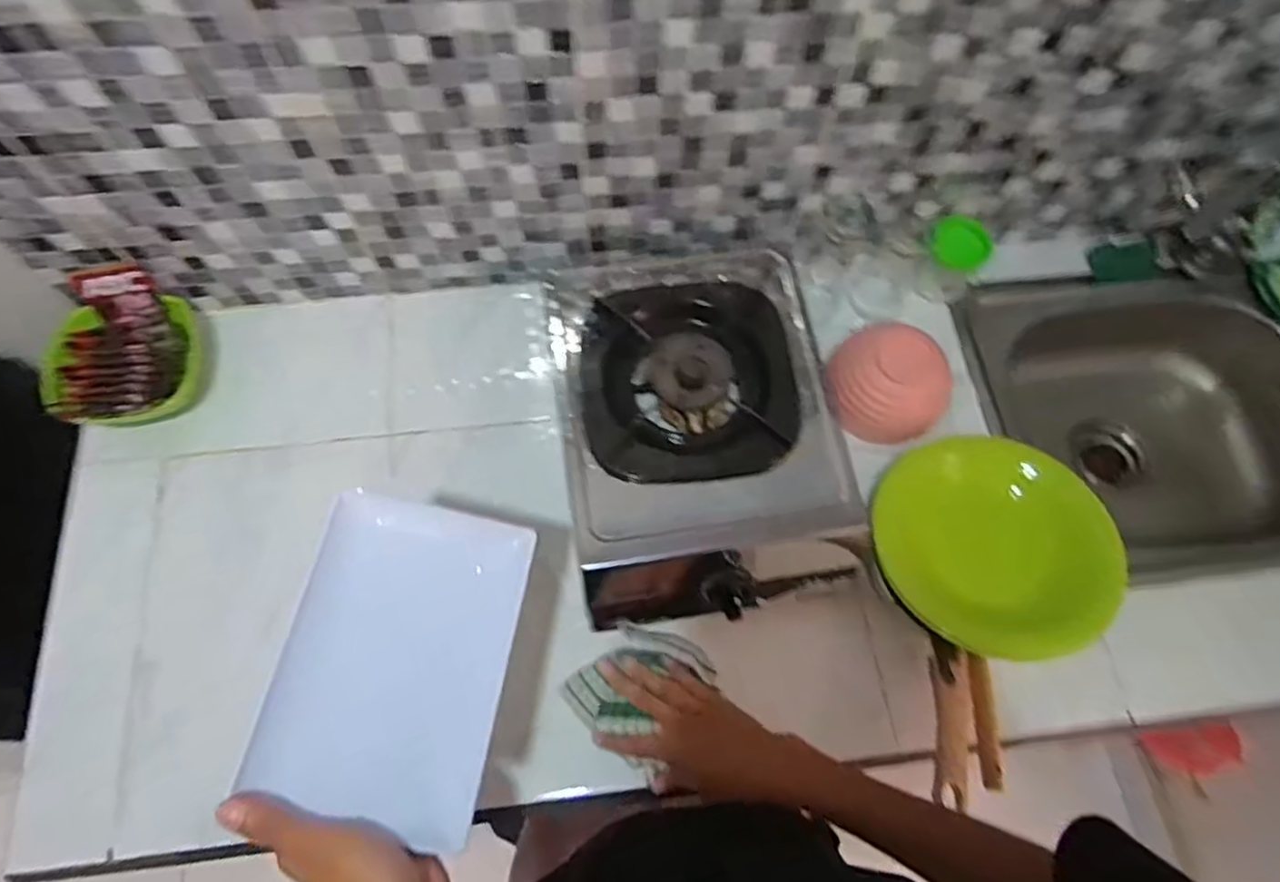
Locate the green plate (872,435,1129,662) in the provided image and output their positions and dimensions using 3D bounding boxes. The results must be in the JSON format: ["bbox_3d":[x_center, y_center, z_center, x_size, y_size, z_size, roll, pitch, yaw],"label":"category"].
[{"bbox_3d":[0.355,0.103,0.702,0.223,0.032,0.211,0,84,-1],"label":"green plate"}]

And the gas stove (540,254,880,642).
[{"bbox_3d":[0.058,-0.002,0.751,0.270,0.160,0.346,-8,68,-6],"label":"gas stove"}]

